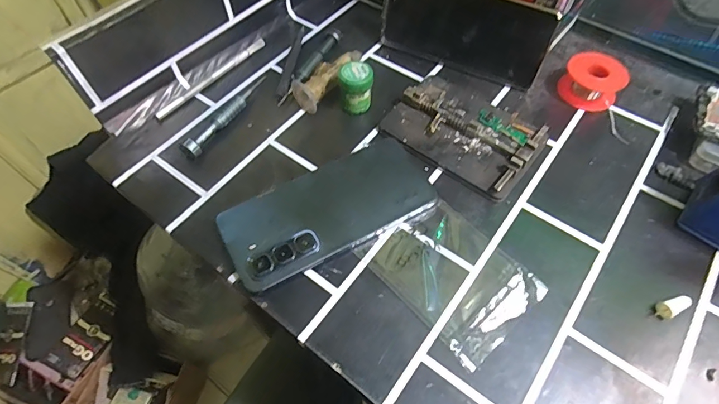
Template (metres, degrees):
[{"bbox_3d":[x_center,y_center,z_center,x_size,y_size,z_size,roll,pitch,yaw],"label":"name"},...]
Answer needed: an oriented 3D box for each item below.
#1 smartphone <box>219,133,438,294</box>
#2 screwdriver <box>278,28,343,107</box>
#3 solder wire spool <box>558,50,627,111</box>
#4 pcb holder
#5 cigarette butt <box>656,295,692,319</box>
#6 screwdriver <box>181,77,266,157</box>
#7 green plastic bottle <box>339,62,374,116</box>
[{"bbox_3d":[-0.024,0.005,0.336,0.166,0.014,0.079,-26,61,-15],"label":"smartphone"},{"bbox_3d":[-0.047,-0.140,0.427,0.014,0.009,0.119,21,60,13],"label":"screwdriver"},{"bbox_3d":[0.221,-0.114,0.401,0.052,0.027,0.052,0,57,0],"label":"solder wire spool"},{"bbox_3d":[0.094,-0.067,0.375,0.128,0.015,0.093,32,63,19],"label":"pcb holder"},{"bbox_3d":[0.219,0.074,0.294,0.026,0.010,0.011,-17,59,-10],"label":"cigarette butt"},{"bbox_3d":[-0.123,-0.085,0.390,0.017,0.018,0.115,24,61,15],"label":"screwdriver"},{"bbox_3d":[-0.002,-0.106,0.389,0.028,0.039,0.025,-4,58,-2],"label":"green plastic bottle"}]

